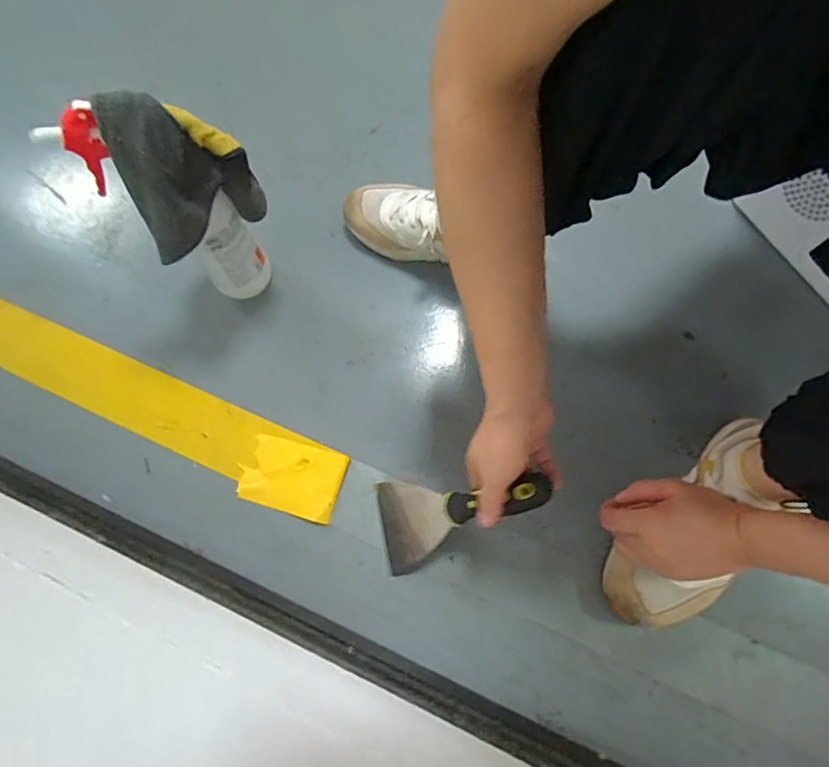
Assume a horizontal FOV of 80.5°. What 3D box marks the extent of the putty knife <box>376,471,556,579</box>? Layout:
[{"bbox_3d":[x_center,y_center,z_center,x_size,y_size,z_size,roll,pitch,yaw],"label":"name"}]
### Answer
[{"bbox_3d":[0.038,0.123,0.475,0.199,0.018,0.092,-27,67,37],"label":"putty knife"}]

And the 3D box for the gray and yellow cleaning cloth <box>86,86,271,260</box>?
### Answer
[{"bbox_3d":[-0.211,-0.187,0.448,0.063,0.152,0.122,30,76,11],"label":"gray and yellow cleaning cloth"}]

